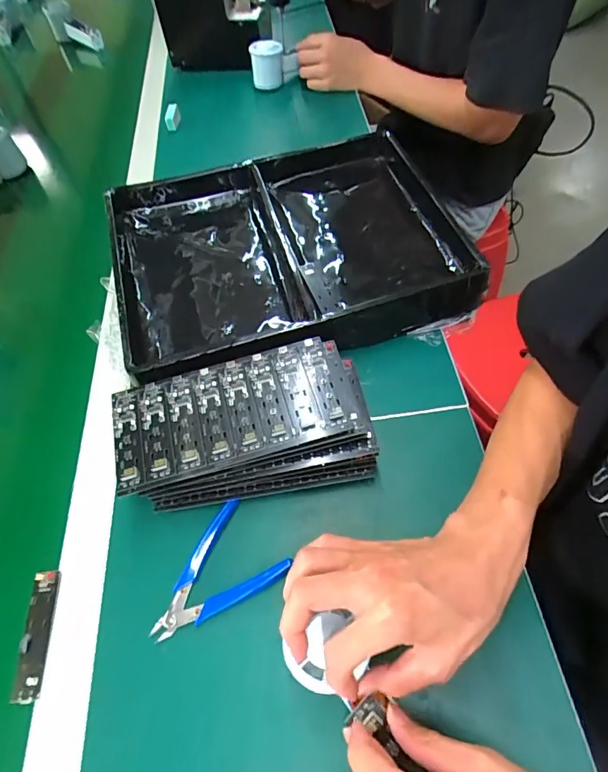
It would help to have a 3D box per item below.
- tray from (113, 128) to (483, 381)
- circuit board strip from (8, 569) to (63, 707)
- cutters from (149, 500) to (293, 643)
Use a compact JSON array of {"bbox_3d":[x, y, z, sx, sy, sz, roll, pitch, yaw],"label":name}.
[{"bbox_3d":[-0.020,-0.159,0.514,0.381,0.053,0.302,-13,58,-3],"label":"tray"},{"bbox_3d":[-0.218,0.201,0.362,0.025,0.009,0.092,-5,58,2],"label":"circuit board strip"},{"bbox_3d":[-0.077,0.160,0.367,0.108,0.021,0.074,-38,63,-18],"label":"cutters"}]

